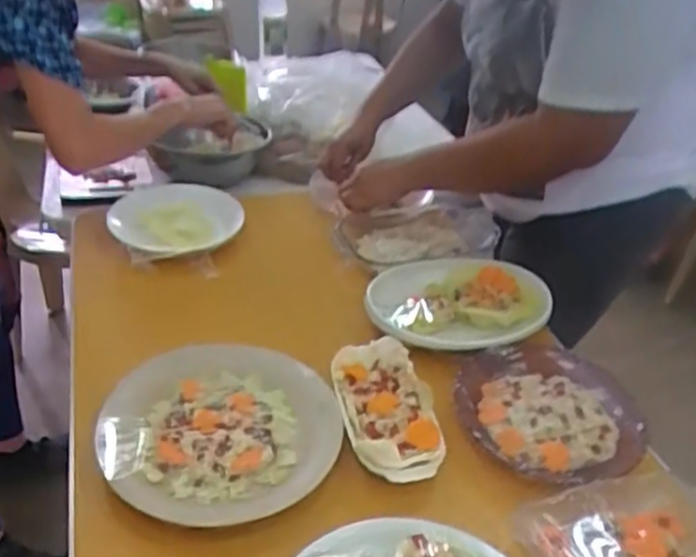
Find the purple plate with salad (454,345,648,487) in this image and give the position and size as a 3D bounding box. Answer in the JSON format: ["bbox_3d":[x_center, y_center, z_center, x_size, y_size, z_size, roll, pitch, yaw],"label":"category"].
[{"bbox_3d":[0.220,0.144,0.770,0.192,0.034,0.197,4,36,-3],"label":"purple plate with salad"}]

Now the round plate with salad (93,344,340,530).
[{"bbox_3d":[-0.134,0.162,0.725,0.242,0.041,0.225,4,36,-3],"label":"round plate with salad"}]

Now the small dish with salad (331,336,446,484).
[{"bbox_3d":[0.042,0.134,0.751,0.097,0.030,0.183,-4,37,-12],"label":"small dish with salad"}]

